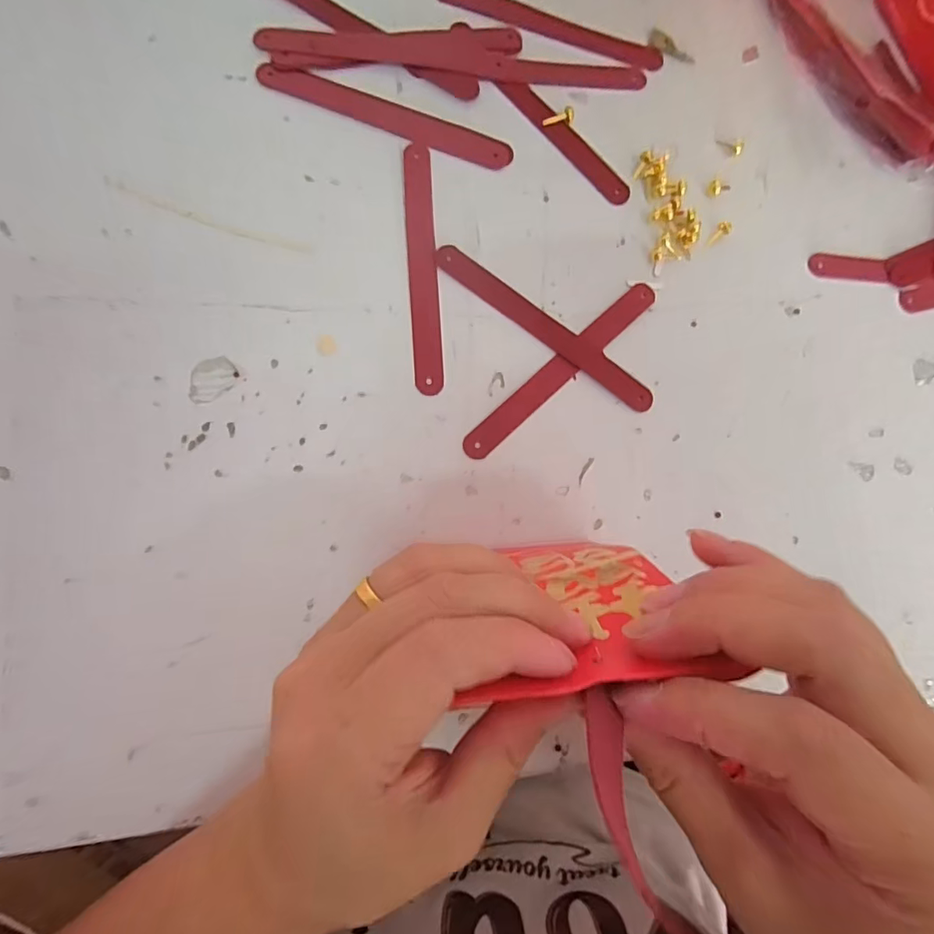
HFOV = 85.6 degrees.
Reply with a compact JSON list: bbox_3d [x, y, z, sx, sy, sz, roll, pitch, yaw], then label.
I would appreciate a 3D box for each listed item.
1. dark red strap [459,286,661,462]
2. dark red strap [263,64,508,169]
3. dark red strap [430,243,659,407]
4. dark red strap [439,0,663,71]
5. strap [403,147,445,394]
[{"bbox_3d":[0.049,-0.051,0.254,0.130,0.004,0.014,-42,90,-10],"label":"dark red strap"},{"bbox_3d":[-0.041,-0.182,0.260,0.131,0.004,0.017,17,81,-5],"label":"dark red strap"},{"bbox_3d":[0.040,-0.071,0.256,0.129,0.004,0.015,35,80,-2],"label":"dark red strap"},{"bbox_3d":[0.047,-0.246,0.280,0.130,0.004,0.015,14,82,-5],"label":"dark red strap"},{"bbox_3d":[-0.022,-0.101,0.253,0.014,0.004,0.130,-3,84,-7],"label":"strap"}]

